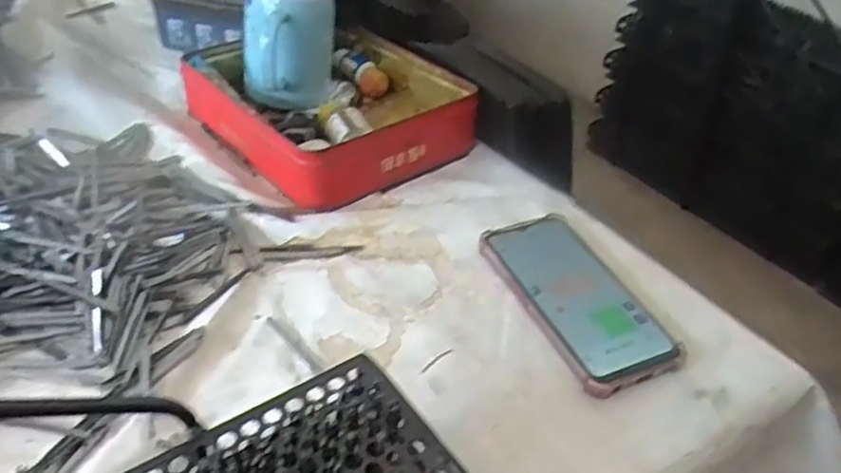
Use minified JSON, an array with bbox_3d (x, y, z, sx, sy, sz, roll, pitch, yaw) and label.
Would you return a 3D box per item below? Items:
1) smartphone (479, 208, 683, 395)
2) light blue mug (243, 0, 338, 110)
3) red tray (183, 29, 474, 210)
[{"bbox_3d":[0.114,0.042,0.526,0.079,0.013,0.163,-10,41,-21],"label":"smartphone"},{"bbox_3d":[-0.128,-0.205,0.699,0.088,0.116,0.079,-3,39,-13],"label":"light blue mug"},{"bbox_3d":[-0.091,-0.135,0.698,0.203,0.053,0.253,-23,47,-33],"label":"red tray"}]

